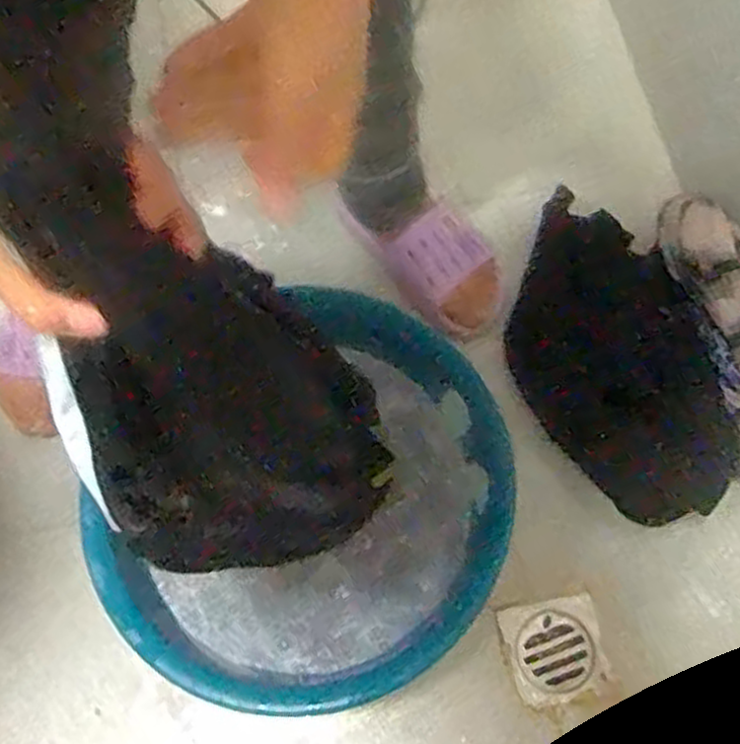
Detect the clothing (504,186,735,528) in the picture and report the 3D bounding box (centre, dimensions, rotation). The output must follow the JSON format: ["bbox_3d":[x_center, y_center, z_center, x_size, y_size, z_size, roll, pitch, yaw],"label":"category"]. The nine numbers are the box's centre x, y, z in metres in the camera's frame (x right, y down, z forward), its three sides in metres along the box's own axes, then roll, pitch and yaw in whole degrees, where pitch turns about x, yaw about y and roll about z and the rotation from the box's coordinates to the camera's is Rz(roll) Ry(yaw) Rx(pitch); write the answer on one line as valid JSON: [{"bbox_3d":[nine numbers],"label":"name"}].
[{"bbox_3d":[0.234,-0.025,0.807,0.166,0.095,0.365,-12,69,-2],"label":"clothing"}]

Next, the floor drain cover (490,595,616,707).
[{"bbox_3d":[0.177,0.266,0.750,0.092,0.010,0.090,-12,69,-2],"label":"floor drain cover"}]

